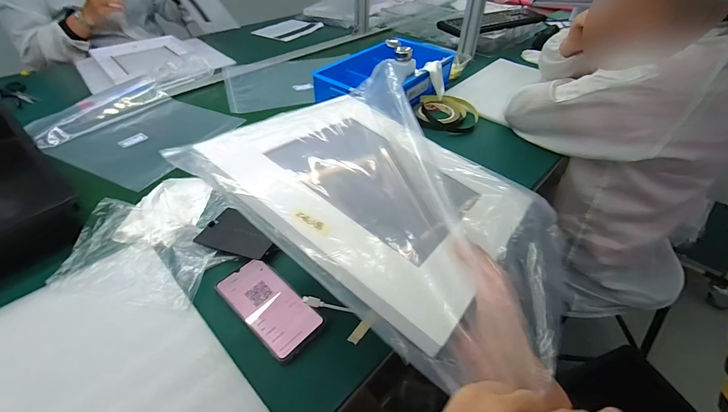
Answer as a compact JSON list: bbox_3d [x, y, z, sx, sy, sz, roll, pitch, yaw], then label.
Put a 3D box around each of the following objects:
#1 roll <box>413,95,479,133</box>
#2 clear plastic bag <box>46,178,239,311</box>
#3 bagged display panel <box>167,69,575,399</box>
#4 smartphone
[{"bbox_3d":[0.195,-0.222,0.804,0.144,0.022,0.144,1,43,-1],"label":"roll"},{"bbox_3d":[-0.295,0.037,0.503,0.190,0.049,0.229,8,44,7],"label":"clear plastic bag"},{"bbox_3d":[0.039,-0.026,0.362,0.364,0.038,0.280,32,53,21],"label":"bagged display panel"},{"bbox_3d":[-0.123,0.124,0.430,0.148,0.007,0.071,32,51,29],"label":"smartphone"}]

